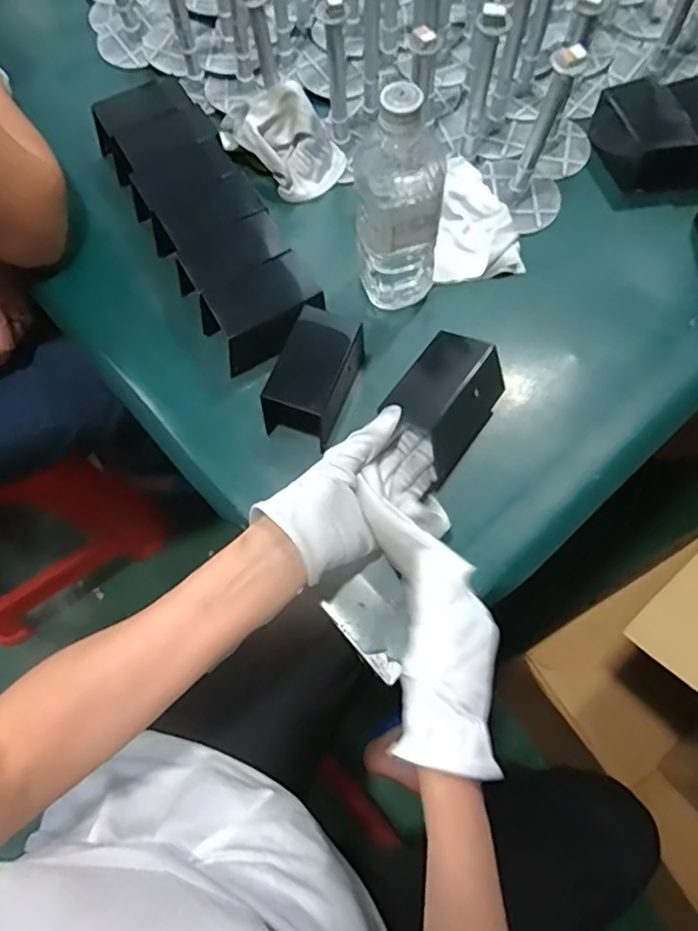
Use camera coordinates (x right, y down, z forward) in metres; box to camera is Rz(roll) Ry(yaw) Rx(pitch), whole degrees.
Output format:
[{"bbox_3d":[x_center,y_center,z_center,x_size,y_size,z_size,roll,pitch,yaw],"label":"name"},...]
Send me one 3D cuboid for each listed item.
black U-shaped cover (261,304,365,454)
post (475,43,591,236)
[{"bbox_3d":[-0.030,-0.076,0.505,0.061,0.068,0.098,19,71,10],"label":"black U-shaped cover"},{"bbox_3d":[0.172,-0.303,0.540,0.084,0.144,0.088,14,70,8],"label":"post"}]

